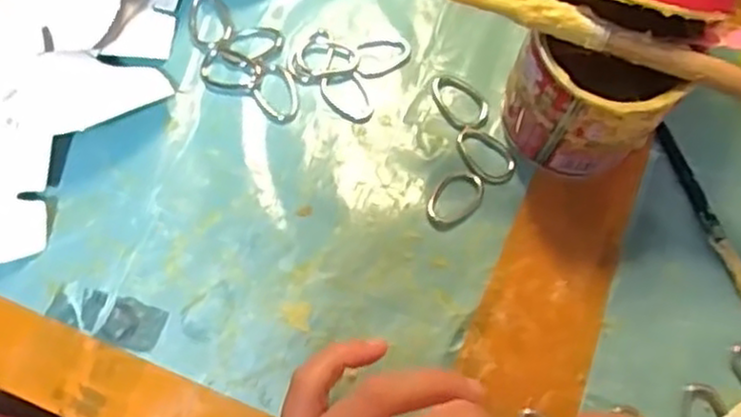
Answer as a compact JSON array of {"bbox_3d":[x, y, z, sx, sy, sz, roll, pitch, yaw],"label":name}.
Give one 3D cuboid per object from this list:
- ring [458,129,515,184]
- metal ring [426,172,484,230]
[{"bbox_3d":[0.052,-0.024,0.332,0.019,0.004,0.029,-40,79,-12],"label":"ring"},{"bbox_3d":[0.037,-0.003,0.324,0.019,0.004,0.030,29,75,7],"label":"metal ring"}]

